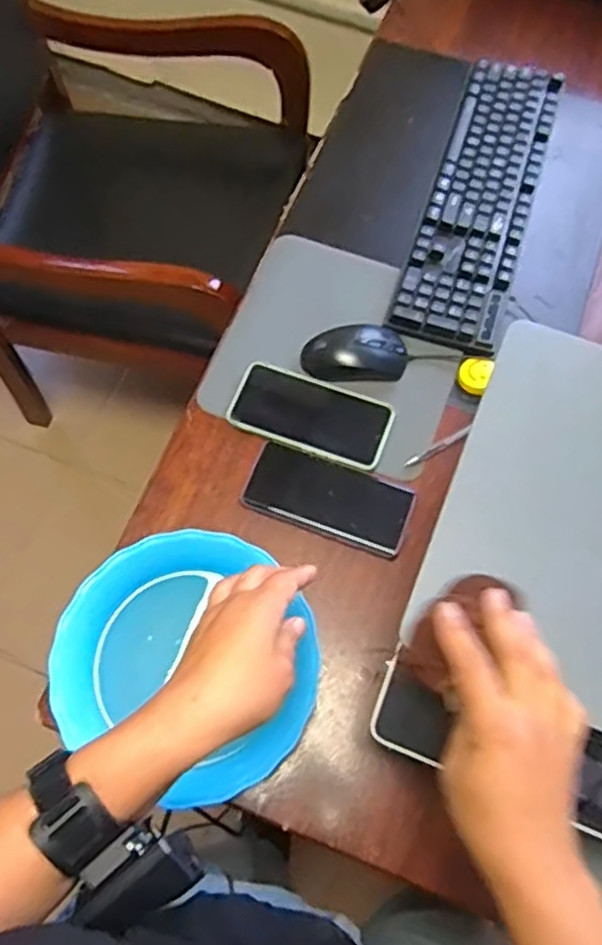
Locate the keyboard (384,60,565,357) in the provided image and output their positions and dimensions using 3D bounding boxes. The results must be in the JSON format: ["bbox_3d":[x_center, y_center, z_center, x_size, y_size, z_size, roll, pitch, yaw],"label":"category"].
[{"bbox_3d":[0.218,-0.330,0.861,0.115,0.033,0.428,18,70,6],"label":"keyboard"}]

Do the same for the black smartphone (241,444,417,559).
[{"bbox_3d":[0.028,0.024,0.717,0.163,0.015,0.072,20,71,7],"label":"black smartphone"}]

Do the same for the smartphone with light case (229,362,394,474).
[{"bbox_3d":[0.011,-0.061,0.752,0.162,0.011,0.083,20,71,7],"label":"smartphone with light case"}]

